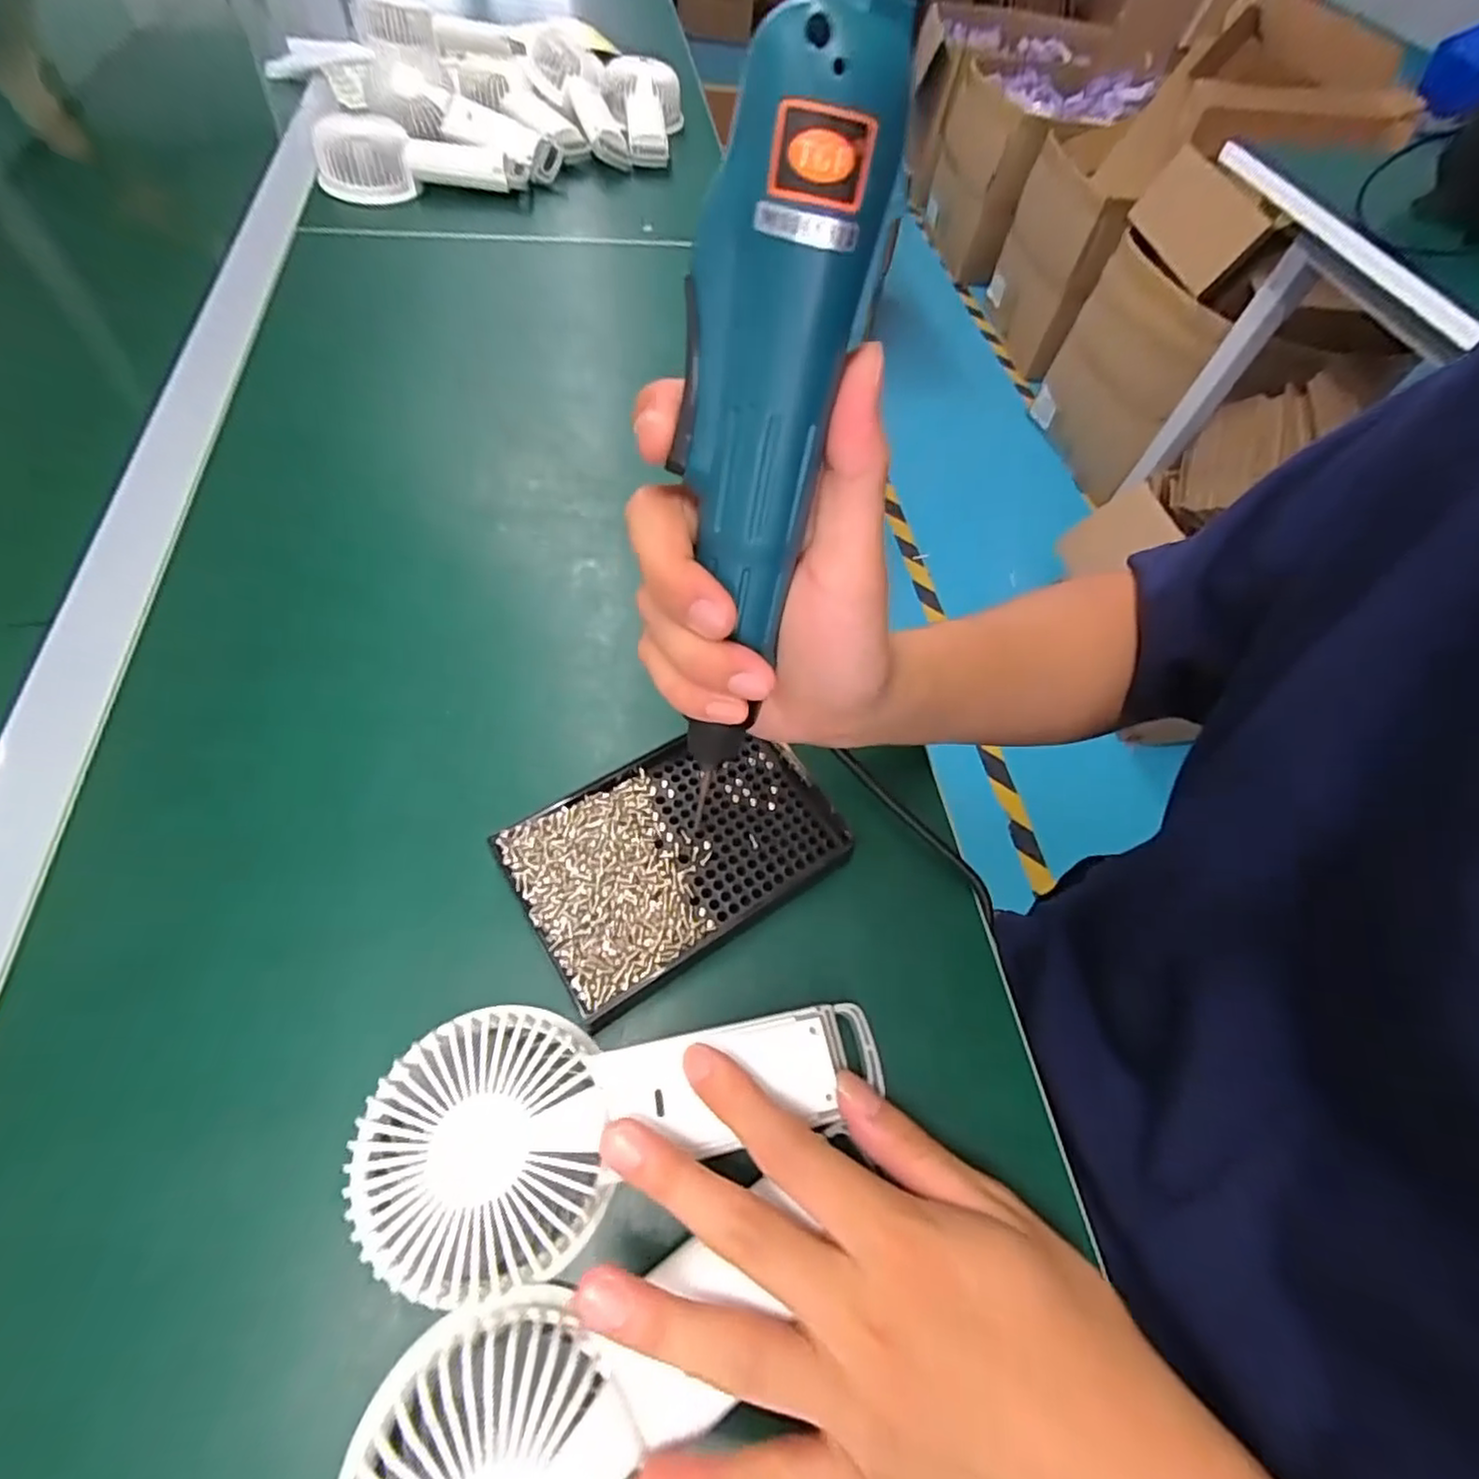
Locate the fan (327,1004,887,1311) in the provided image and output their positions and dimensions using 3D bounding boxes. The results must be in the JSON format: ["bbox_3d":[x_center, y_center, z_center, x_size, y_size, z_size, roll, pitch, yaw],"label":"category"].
[{"bbox_3d":[-0.035,0.129,0.235,0.176,0.029,0.078,-4,59,-20],"label":"fan"}]

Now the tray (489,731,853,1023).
[{"bbox_3d":[-0.026,0.046,0.290,0.137,0.019,0.087,-28,66,-21],"label":"tray"}]

